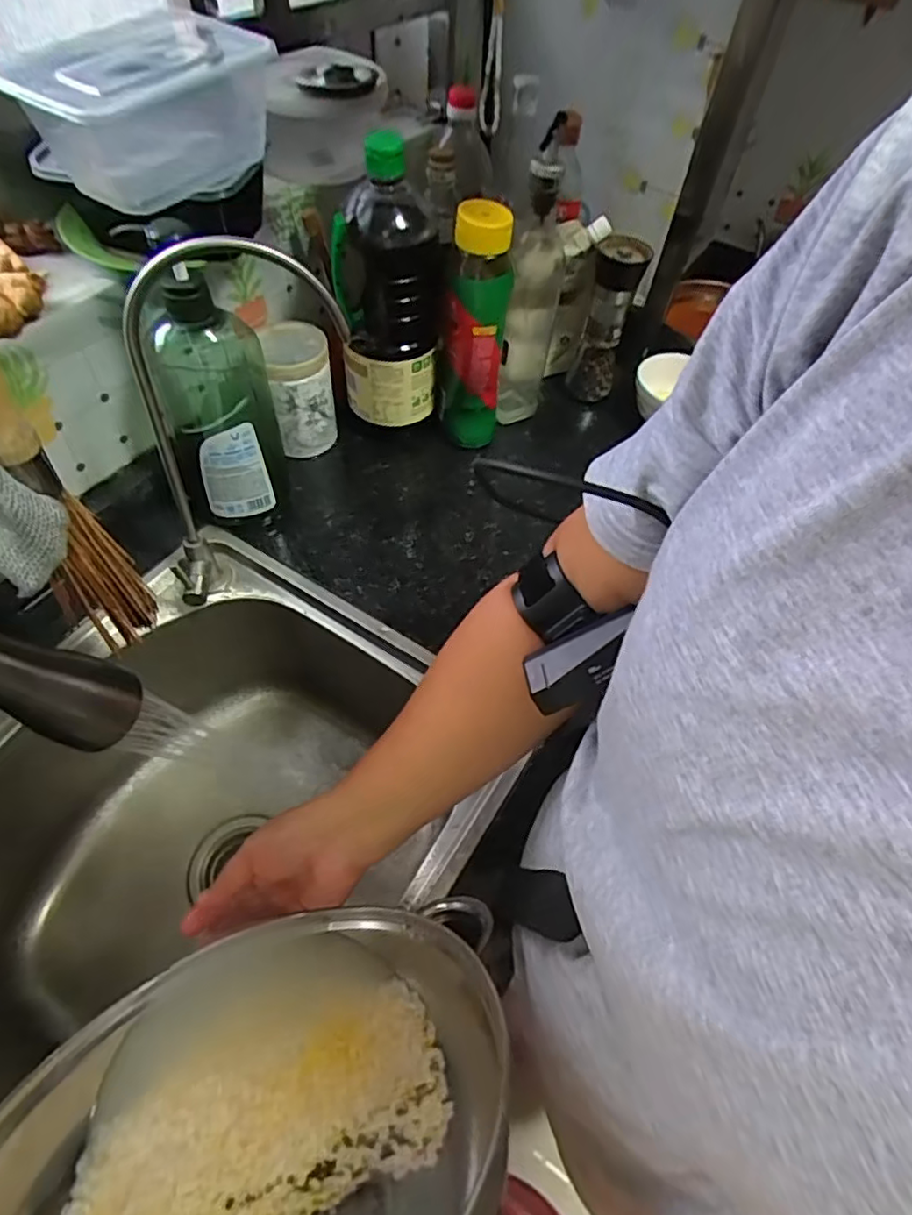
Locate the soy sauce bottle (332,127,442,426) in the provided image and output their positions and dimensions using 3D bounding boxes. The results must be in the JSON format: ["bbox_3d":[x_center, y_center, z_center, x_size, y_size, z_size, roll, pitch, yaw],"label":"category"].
[{"bbox_3d":[-0.071,-0.316,0.630,0.093,0.258,0.071,-16,57,-16],"label":"soy sauce bottle"}]

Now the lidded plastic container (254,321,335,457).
[{"bbox_3d":[-0.173,-0.240,0.690,0.066,0.127,0.074,-12,56,-13],"label":"lidded plastic container"}]

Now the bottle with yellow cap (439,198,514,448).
[{"bbox_3d":[0.019,-0.281,0.661,0.066,0.249,0.061,4,54,-2],"label":"bottle with yellow cap"}]

